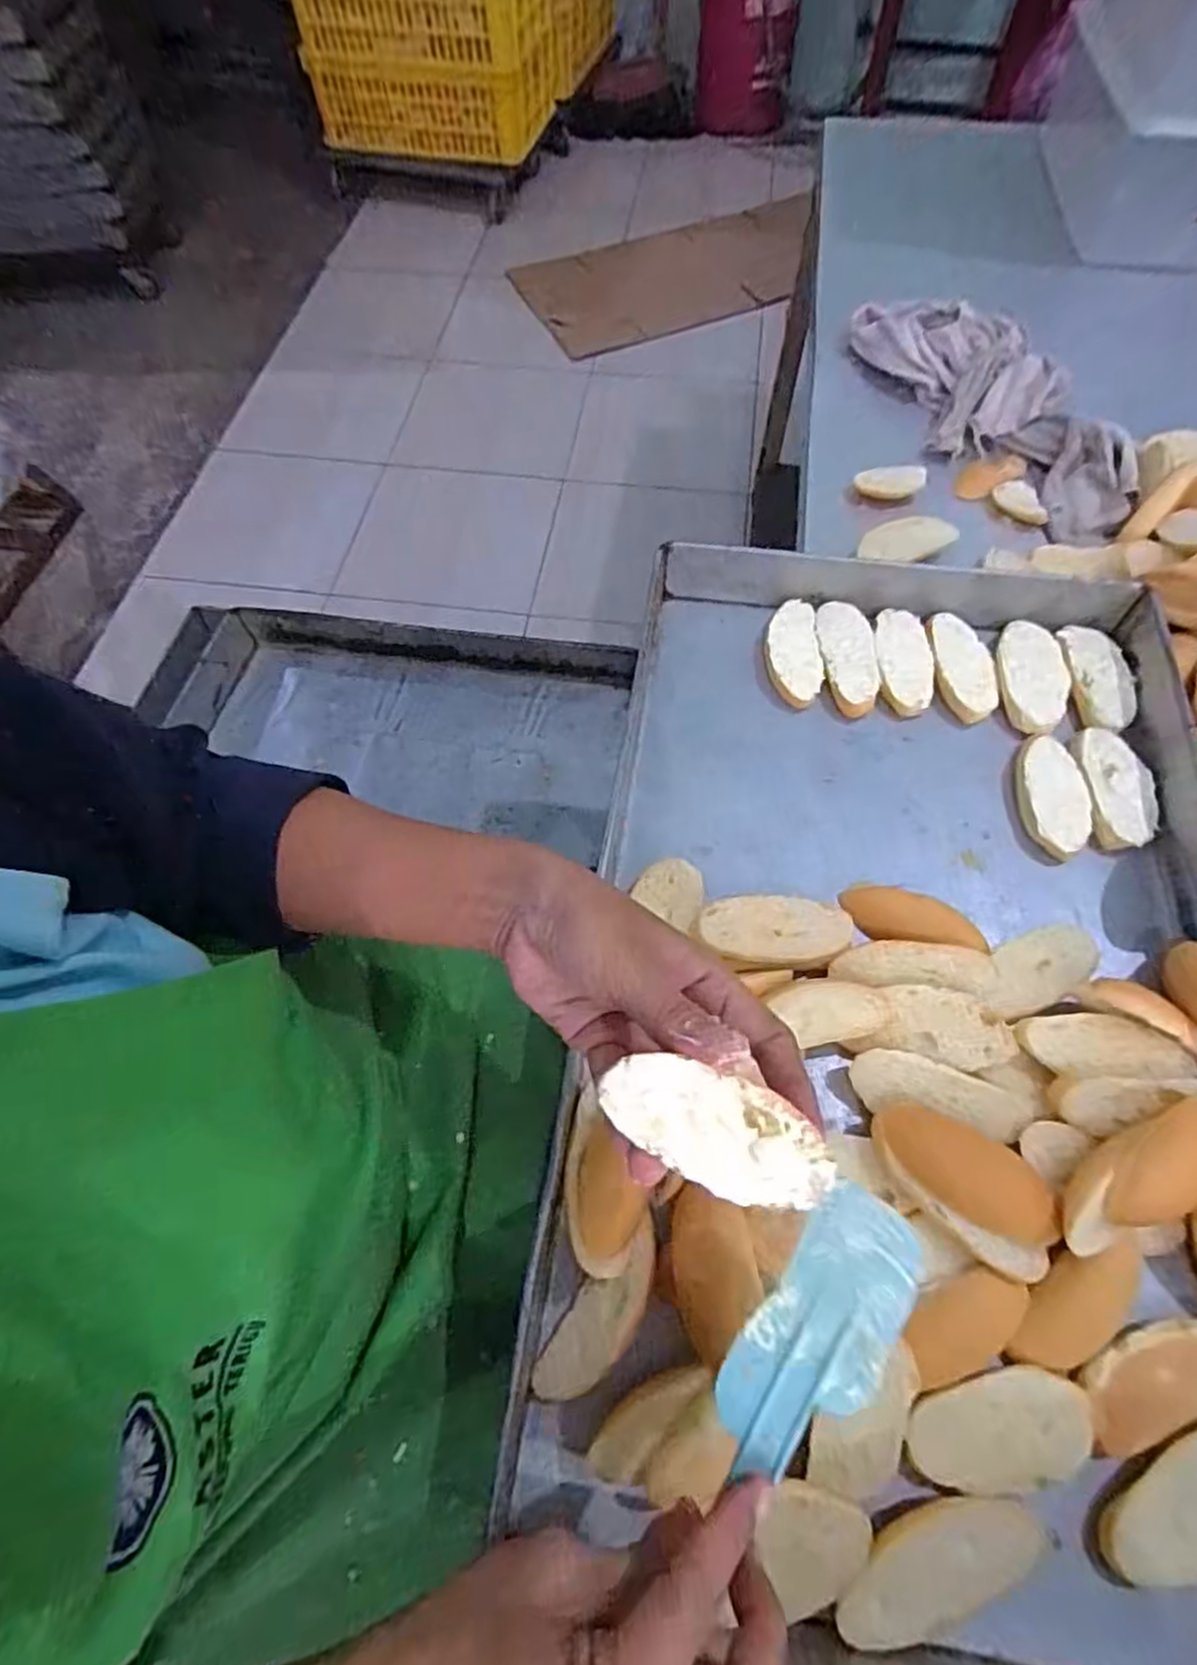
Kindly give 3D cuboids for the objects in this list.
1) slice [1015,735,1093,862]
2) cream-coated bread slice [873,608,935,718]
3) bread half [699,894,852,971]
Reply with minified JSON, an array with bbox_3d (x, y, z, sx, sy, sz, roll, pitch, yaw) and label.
[{"bbox_3d":[0.305,-0.025,0.499,0.041,0.012,0.092,4,62,4],"label":"slice"},{"bbox_3d":[0.230,-0.128,0.561,0.043,0.014,0.091,4,62,4],"label":"cream-coated bread slice"},{"bbox_3d":[0.105,0.062,0.447,0.085,0.022,0.045,1,62,2],"label":"bread half"}]

